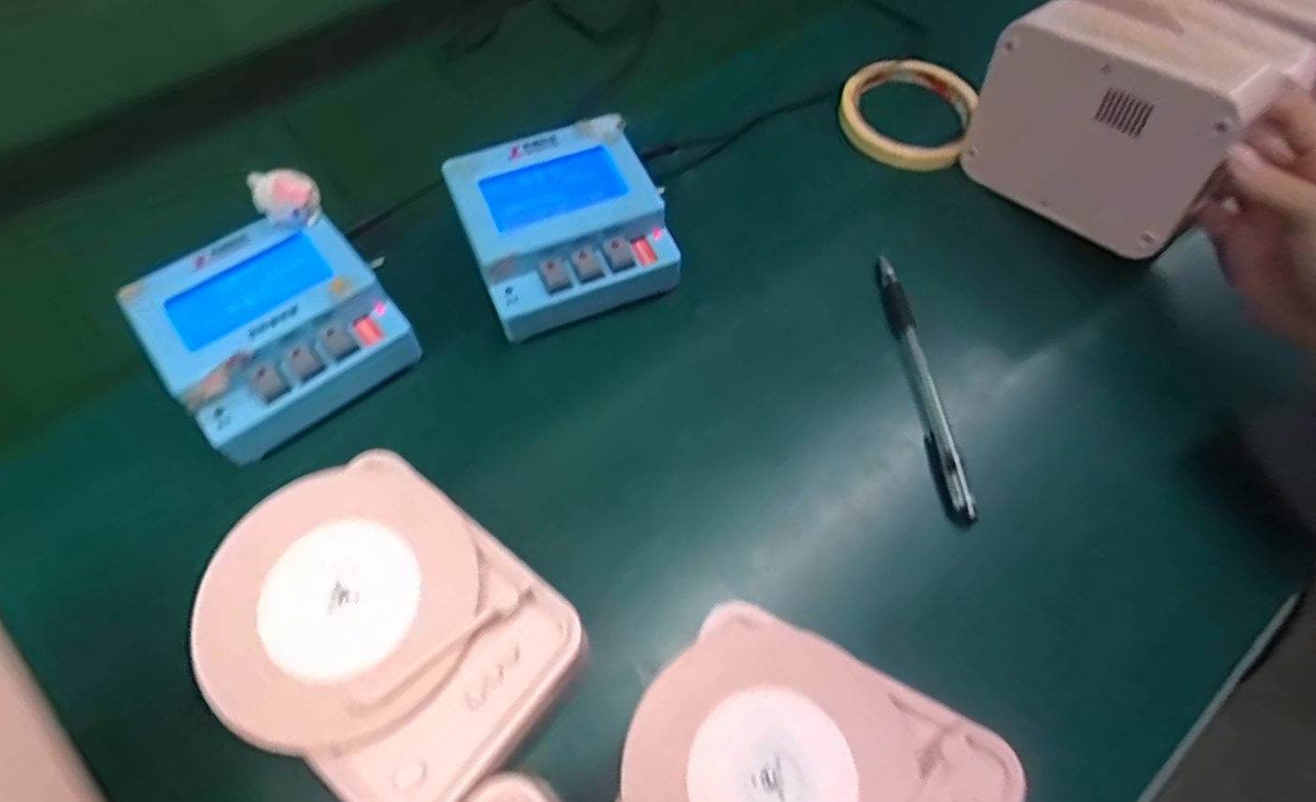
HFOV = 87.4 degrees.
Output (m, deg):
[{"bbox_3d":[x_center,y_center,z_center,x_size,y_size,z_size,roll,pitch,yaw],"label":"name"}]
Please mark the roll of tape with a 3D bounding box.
[{"bbox_3d":[0.167,-0.196,0.462,0.085,0.023,0.092,1,62,-1],"label":"roll of tape"}]

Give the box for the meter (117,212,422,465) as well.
[{"bbox_3d":[-0.189,-0.037,0.342,0.100,0.040,0.104,-37,69,-19],"label":"meter"}]

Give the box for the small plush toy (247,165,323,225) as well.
[{"bbox_3d":[-0.185,-0.101,0.345,0.029,0.029,0.021,-27,66,-15],"label":"small plush toy"}]

